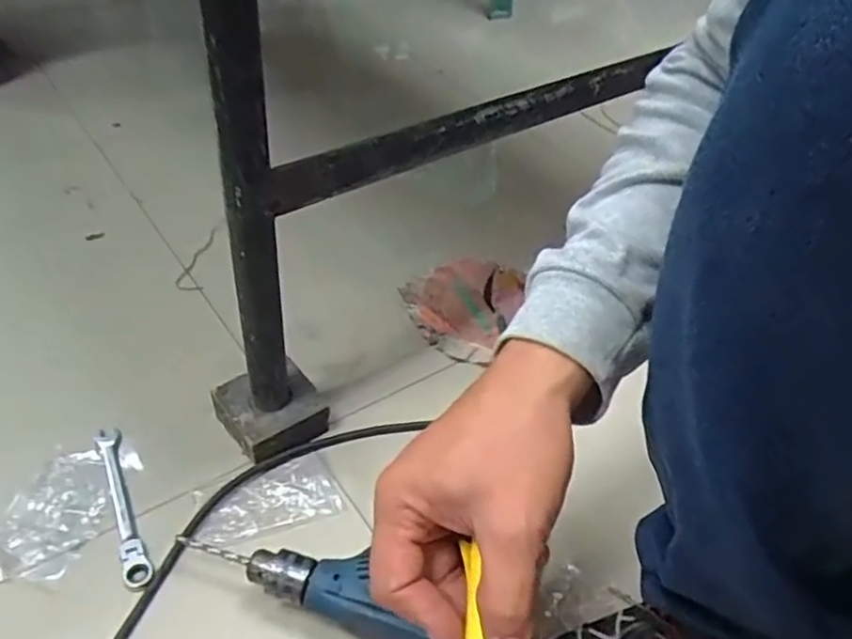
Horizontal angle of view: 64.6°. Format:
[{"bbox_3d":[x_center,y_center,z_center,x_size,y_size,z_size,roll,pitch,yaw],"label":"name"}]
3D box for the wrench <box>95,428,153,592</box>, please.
[{"bbox_3d":[-0.246,0.145,0.544,0.019,0.006,0.156,-15,47,-23],"label":"wrench"}]

